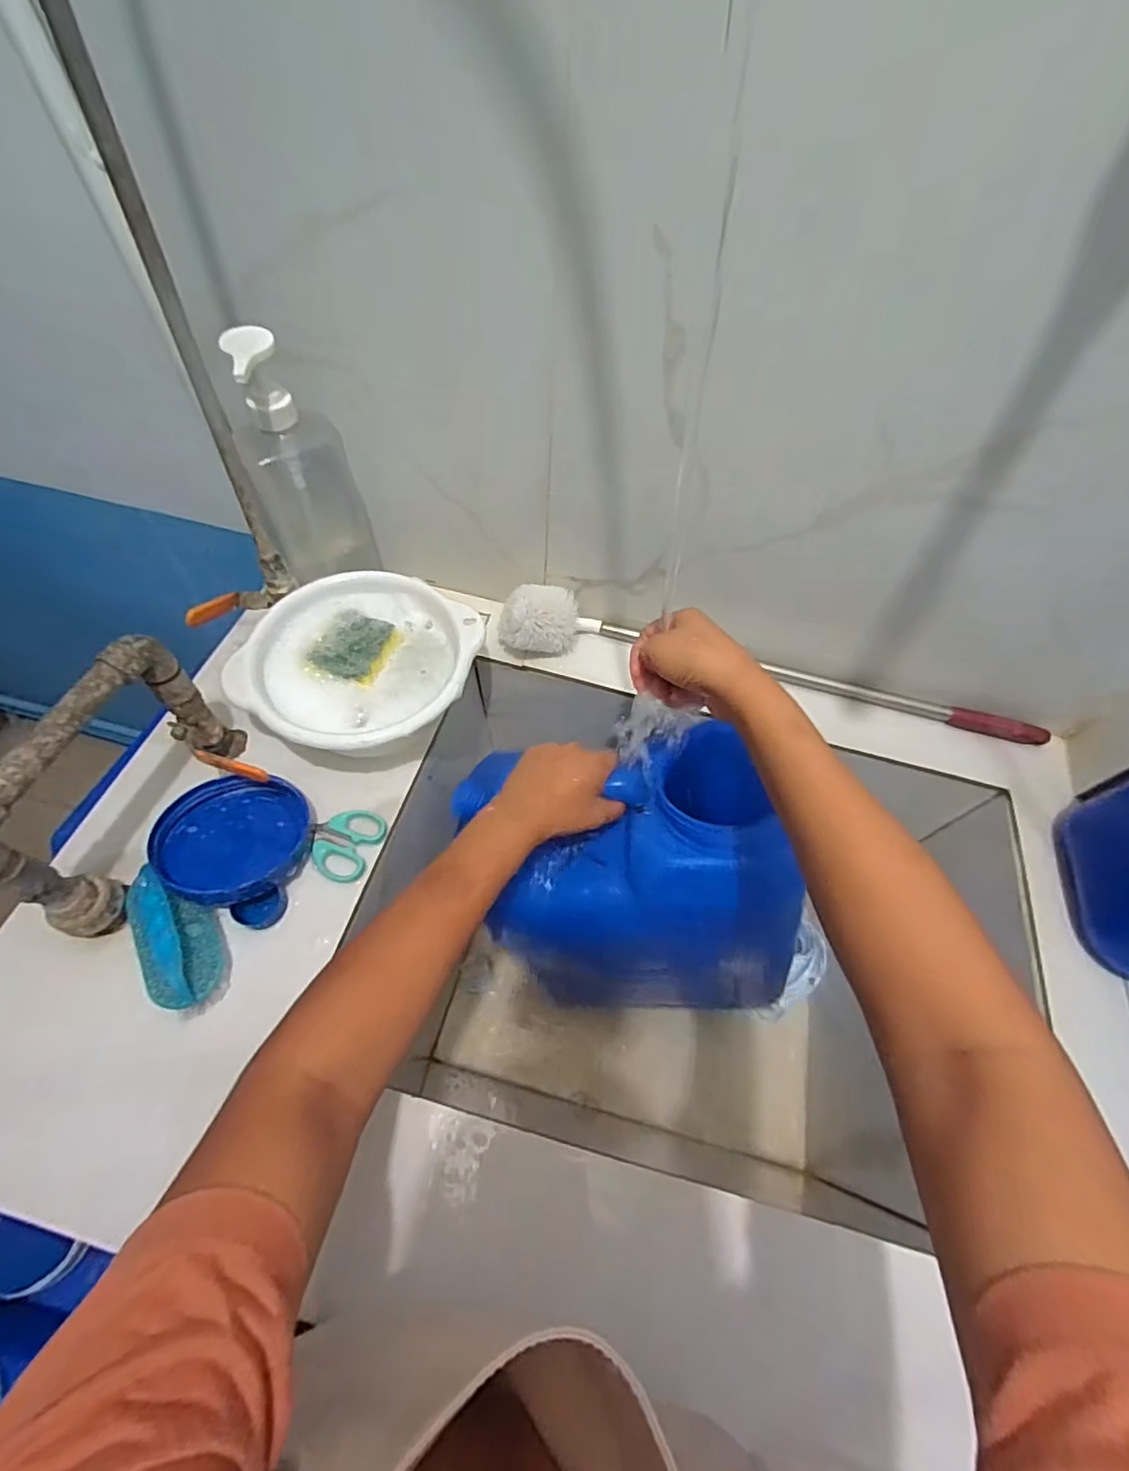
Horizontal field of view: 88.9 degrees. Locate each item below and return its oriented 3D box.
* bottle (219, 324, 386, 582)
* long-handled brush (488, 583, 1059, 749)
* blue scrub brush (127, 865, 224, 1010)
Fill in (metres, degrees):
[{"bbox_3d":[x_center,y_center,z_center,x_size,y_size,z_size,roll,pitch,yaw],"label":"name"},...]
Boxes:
[{"bbox_3d":[-0.233,-0.235,0.516,0.090,0.210,0.064,-18,62,-14],"label":"bottle"},{"bbox_3d":[0.224,-0.081,0.618,0.592,0.072,0.072,10,59,2],"label":"long-handled brush"},{"bbox_3d":[-0.306,0.157,0.452,0.057,0.047,0.110,-29,65,-19],"label":"blue scrub brush"}]

